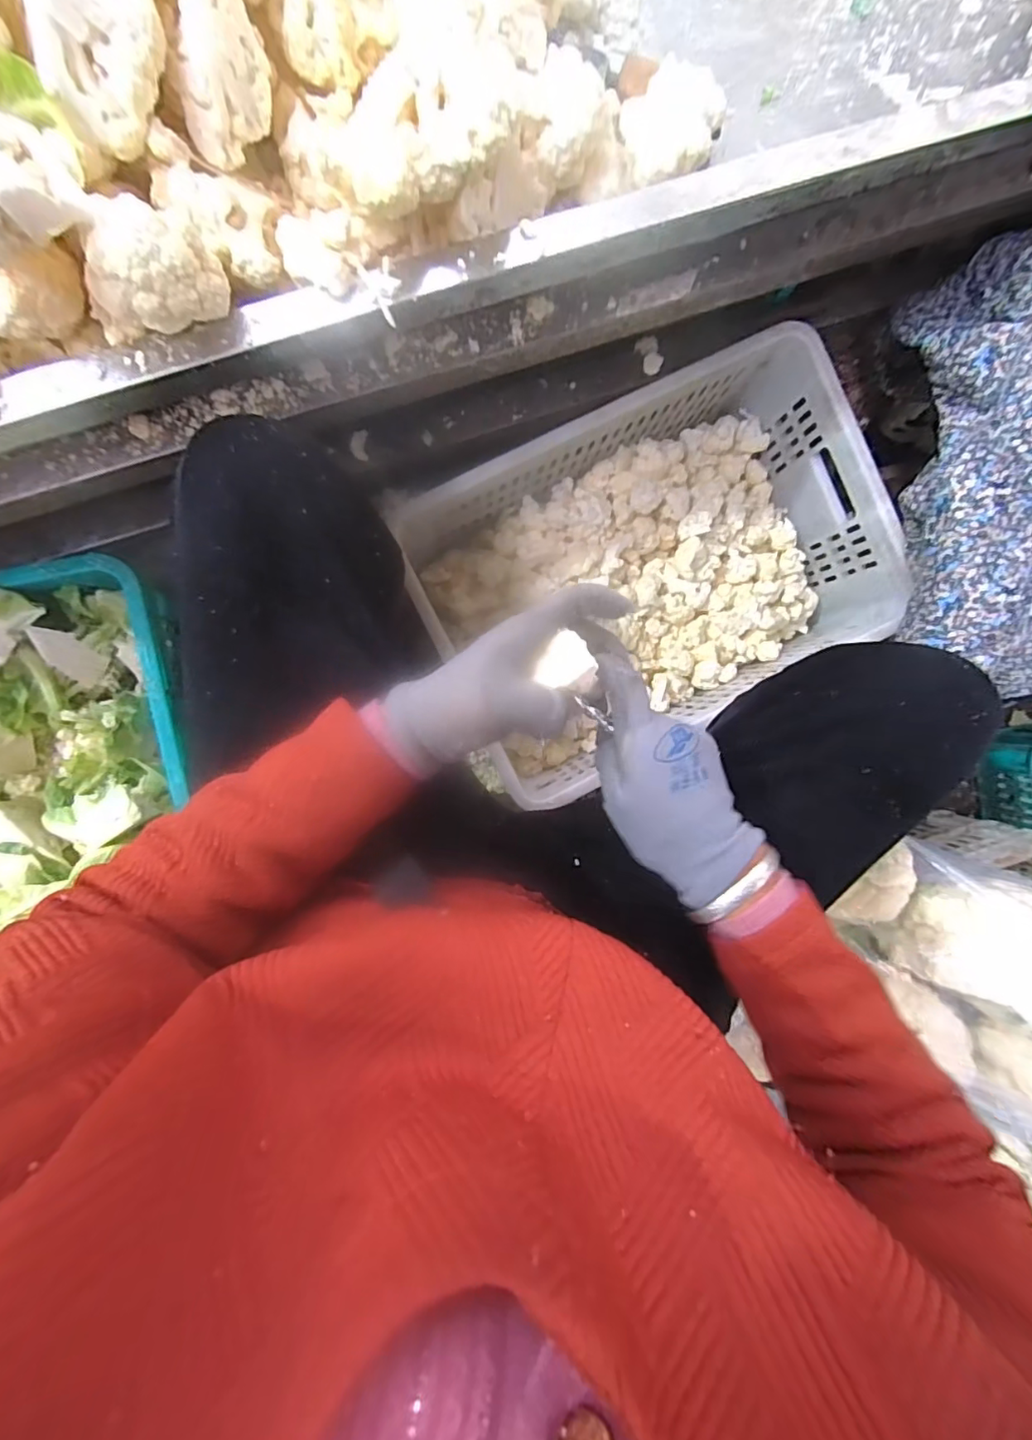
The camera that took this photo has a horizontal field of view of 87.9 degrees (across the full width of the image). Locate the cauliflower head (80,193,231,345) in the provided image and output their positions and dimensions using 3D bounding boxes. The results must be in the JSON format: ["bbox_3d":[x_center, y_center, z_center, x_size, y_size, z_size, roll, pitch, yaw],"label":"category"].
[{"bbox_3d":[-0.227,-0.269,0.323,0.084,0.053,0.060,-38,94,-3],"label":"cauliflower head"}]

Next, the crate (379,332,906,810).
[{"bbox_3d":[0.158,-0.176,0.640,0.483,0.143,0.343,-26,93,-4],"label":"crate"}]

